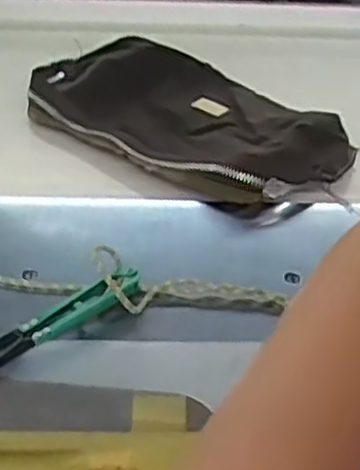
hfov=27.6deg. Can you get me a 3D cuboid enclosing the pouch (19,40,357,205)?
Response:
[{"bbox_3d":[0.009,-0.098,0.564,0.258,0.034,0.155,26,48,29],"label":"pouch"}]

